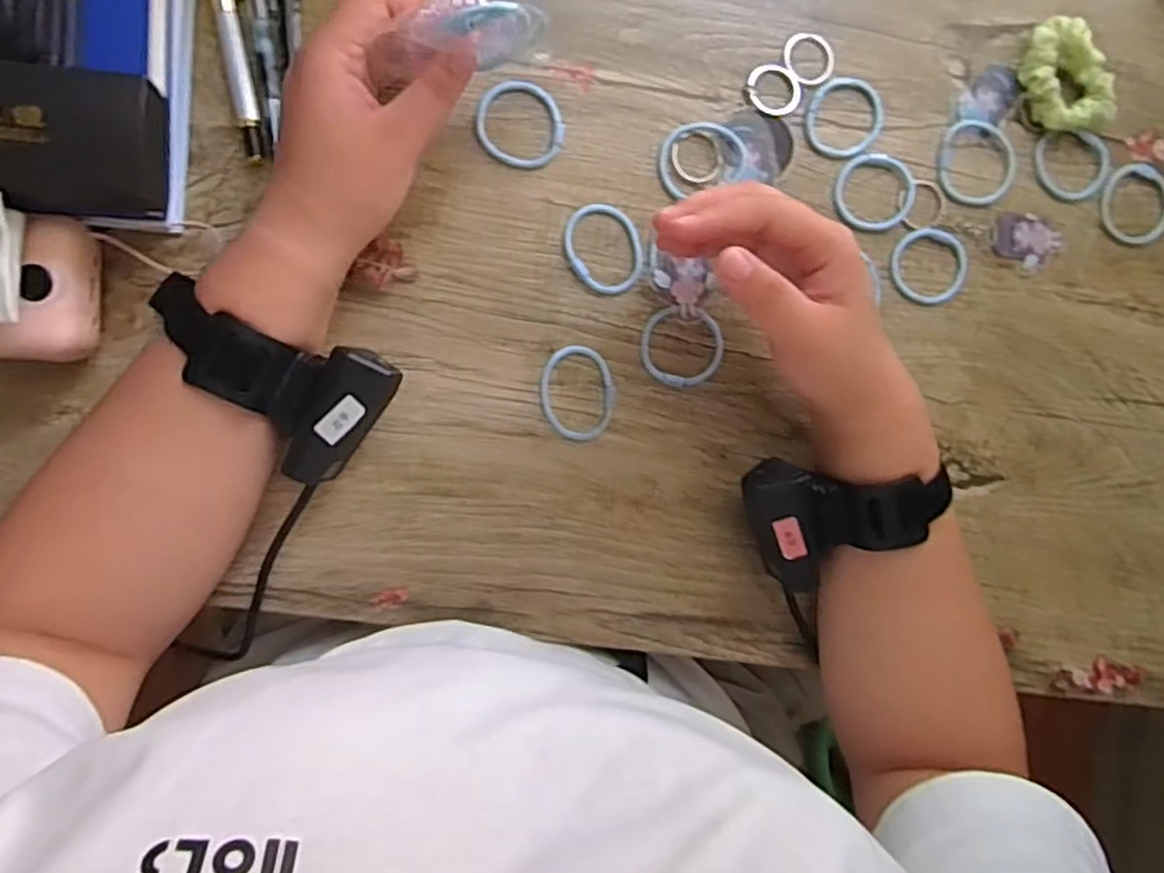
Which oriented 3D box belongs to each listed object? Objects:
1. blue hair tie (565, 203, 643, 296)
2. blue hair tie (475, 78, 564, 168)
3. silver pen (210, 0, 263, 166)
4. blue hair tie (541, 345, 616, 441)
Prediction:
[{"bbox_3d":[0.013,-0.107,0.429,0.044,0.004,0.051,3,92,-9],"label":"blue hair tie"},{"bbox_3d":[-0.034,-0.173,0.419,0.048,0.004,0.045,0,93,-9],"label":"blue hair tie"},{"bbox_3d":[-0.183,-0.211,0.393,0.014,0.010,0.134,-11,94,-8],"label":"silver pen"},{"bbox_3d":[-0.002,-0.025,0.430,0.042,0.004,0.053,0,93,-9],"label":"blue hair tie"}]

